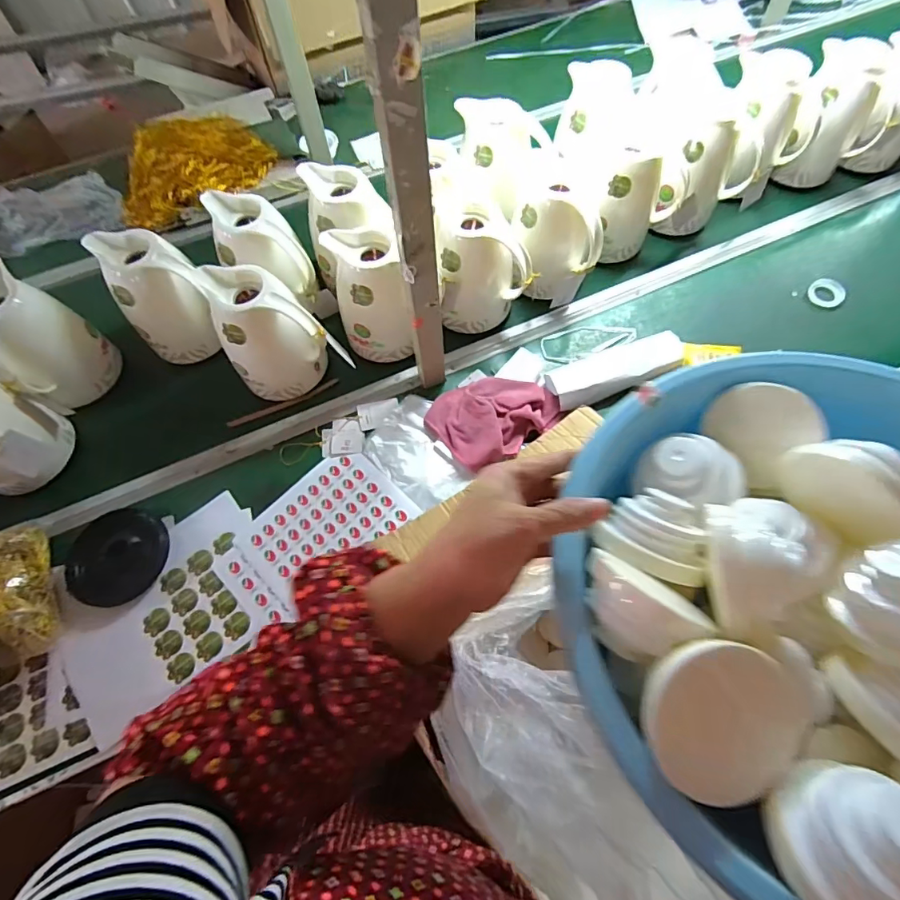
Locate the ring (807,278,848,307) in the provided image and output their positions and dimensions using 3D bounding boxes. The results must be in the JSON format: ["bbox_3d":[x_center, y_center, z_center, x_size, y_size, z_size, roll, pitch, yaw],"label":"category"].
[{"bbox_3d":[0.799,-0.334,1.012,0.071,0.015,0.070,0,64,0],"label":"ring"}]

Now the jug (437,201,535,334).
[{"bbox_3d":[0.054,-0.318,0.856,0.146,0.192,0.121,-5,64,-2],"label":"jug"}]

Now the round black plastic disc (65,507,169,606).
[{"bbox_3d":[-0.496,0.159,0.717,0.133,0.037,0.138,0,64,0],"label":"round black plastic disc"}]

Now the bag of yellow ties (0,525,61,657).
[{"bbox_3d":[-0.600,0.187,0.659,0.061,0.071,0.191,-25,66,-11],"label":"bag of yellow ties"}]

